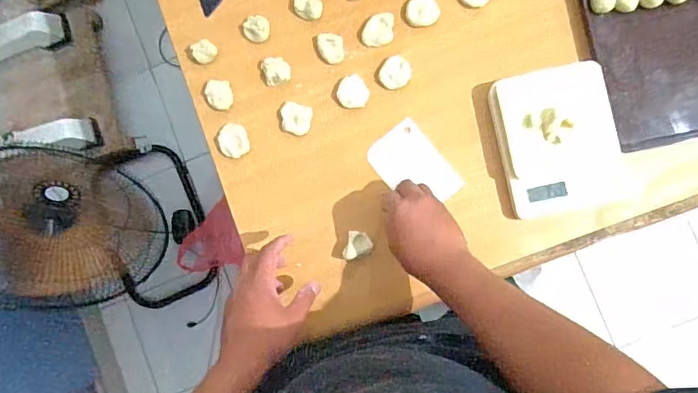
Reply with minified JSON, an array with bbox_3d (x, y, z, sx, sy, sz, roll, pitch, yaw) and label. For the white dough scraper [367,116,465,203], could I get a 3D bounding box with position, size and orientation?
[{"bbox_3d":[0.083,-0.036,0.640,0.076,0.005,0.113,-39,86,5],"label":"white dough scraper"}]

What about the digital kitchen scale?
[{"bbox_3d":[0.257,-0.068,0.605,0.136,0.036,0.173,-12,86,4],"label":"digital kitchen scale"}]

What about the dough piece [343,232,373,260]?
[{"bbox_3d":[0.012,0.063,0.620,0.032,0.024,0.036,16,88,6],"label":"dough piece"}]

